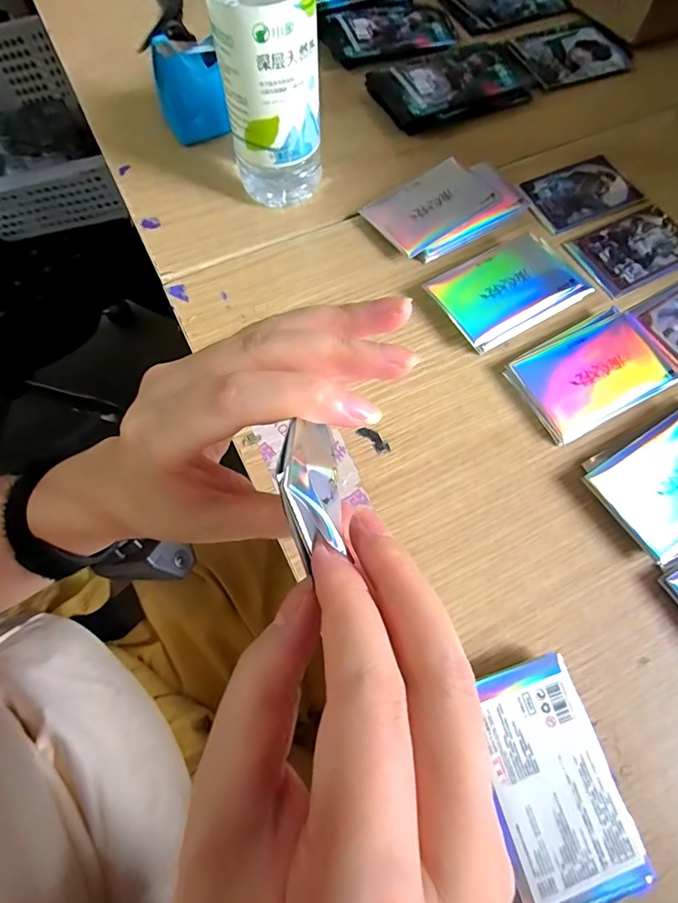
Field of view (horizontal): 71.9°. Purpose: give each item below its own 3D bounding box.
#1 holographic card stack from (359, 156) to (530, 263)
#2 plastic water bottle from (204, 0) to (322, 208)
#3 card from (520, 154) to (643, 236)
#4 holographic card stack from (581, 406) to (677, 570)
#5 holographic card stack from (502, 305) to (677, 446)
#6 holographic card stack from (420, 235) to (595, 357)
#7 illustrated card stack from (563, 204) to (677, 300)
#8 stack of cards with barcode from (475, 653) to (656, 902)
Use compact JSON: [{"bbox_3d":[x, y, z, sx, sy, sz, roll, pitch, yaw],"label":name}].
[{"bbox_3d":[0.084,-0.187,0.357,0.120,0.014,0.068,-28,71,-13],"label":"holographic card stack"},{"bbox_3d":[-0.045,-0.254,0.269,0.067,0.225,0.060,-6,67,-5],"label":"plastic water bottle"},{"bbox_3d":[0.190,-0.206,0.372,0.093,0.005,0.055,-25,74,-11],"label":"card"},{"bbox_3d":[0.205,0.011,0.279,0.105,0.013,0.066,-31,71,-14],"label":"holographic card stack"},{"bbox_3d":[0.164,-0.052,0.305,0.098,0.012,0.065,-27,70,-13],"label":"holographic card stack"},{"bbox_3d":[0.117,-0.113,0.327,0.093,0.016,0.063,-27,70,-13],"label":"holographic card stack"},{"bbox_3d":[0.225,-0.153,0.351,0.093,0.004,0.059,-25,70,-12],"label":"illustrated card stack"},{"bbox_3d":[0.097,0.153,0.218,0.058,0.015,0.097,-12,68,-7],"label":"stack of cards with barcode"}]

